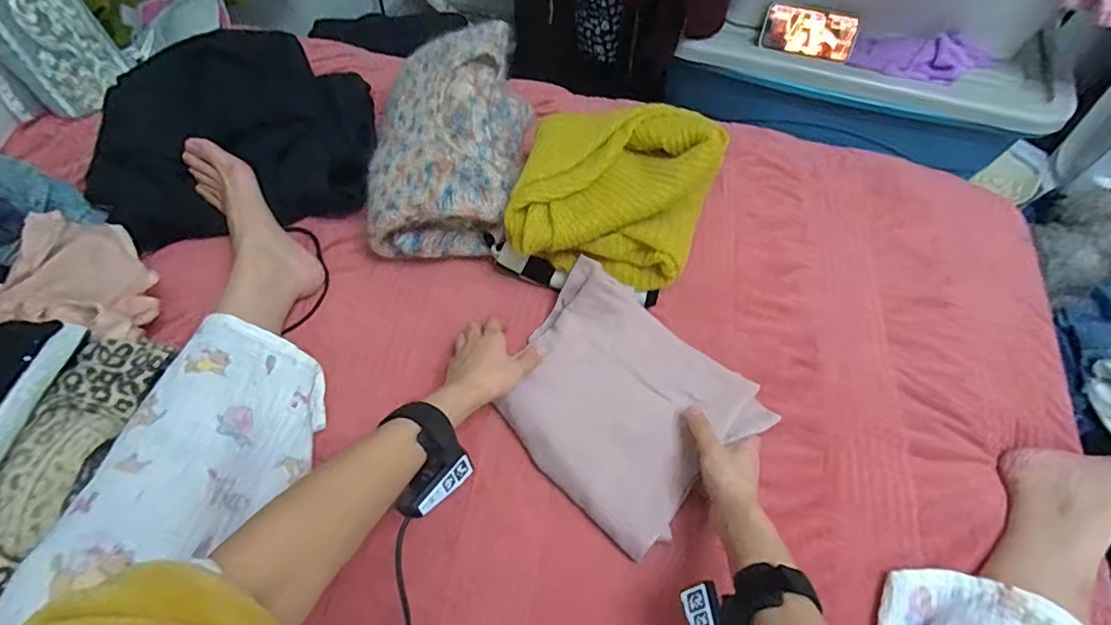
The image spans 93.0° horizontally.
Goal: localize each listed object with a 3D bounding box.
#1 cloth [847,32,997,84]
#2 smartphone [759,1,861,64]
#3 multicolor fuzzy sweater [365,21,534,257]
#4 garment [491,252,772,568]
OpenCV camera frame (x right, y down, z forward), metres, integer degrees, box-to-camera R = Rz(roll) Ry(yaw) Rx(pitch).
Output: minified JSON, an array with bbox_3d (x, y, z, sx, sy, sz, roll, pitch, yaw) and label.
[{"bbox_3d":[0.657,-0.458,0.938,0.233,0.041,0.093,15,61,8],"label":"cloth"},{"bbox_3d":[0.457,-0.505,0.949,0.158,0.075,0.015,15,24,6],"label":"smartphone"},{"bbox_3d":[-0.138,-0.232,0.697,0.184,0.114,0.315,2,60,1],"label":"multicolor fuzzy sweater"},{"bbox_3d":[0.065,0.090,0.568,0.253,0.052,0.210,40,67,20],"label":"garment"}]

